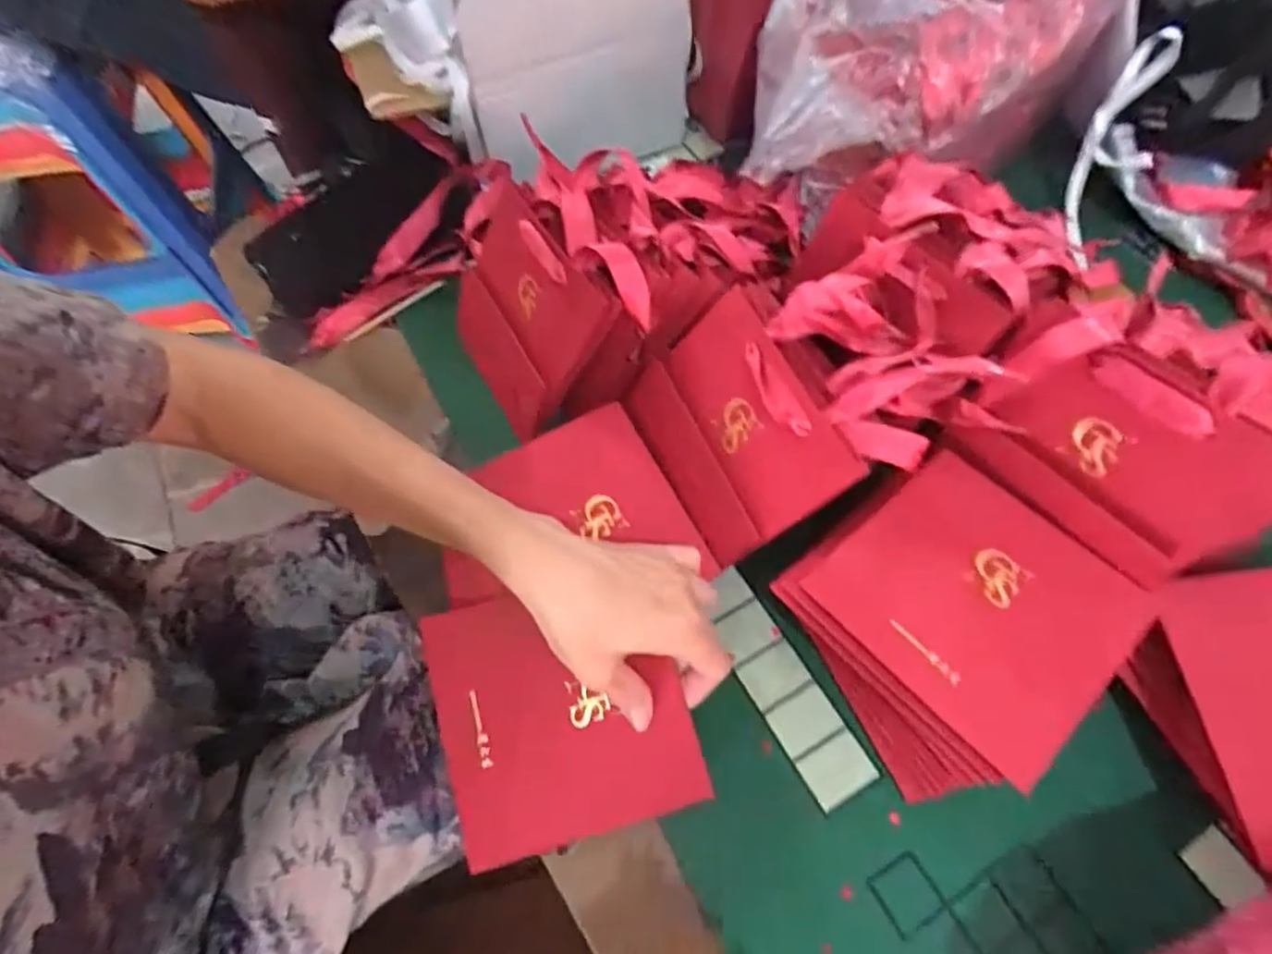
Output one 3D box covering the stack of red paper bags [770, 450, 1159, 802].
[{"bbox_3d":[0.180,0.082,0.383,0.164,0.065,0.149,-39,68,-17],"label":"stack of red paper bags"}]

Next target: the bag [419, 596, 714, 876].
[{"bbox_3d":[-0.043,0.135,0.372,0.137,0.009,0.139,-16,77,-5],"label":"bag"}]

